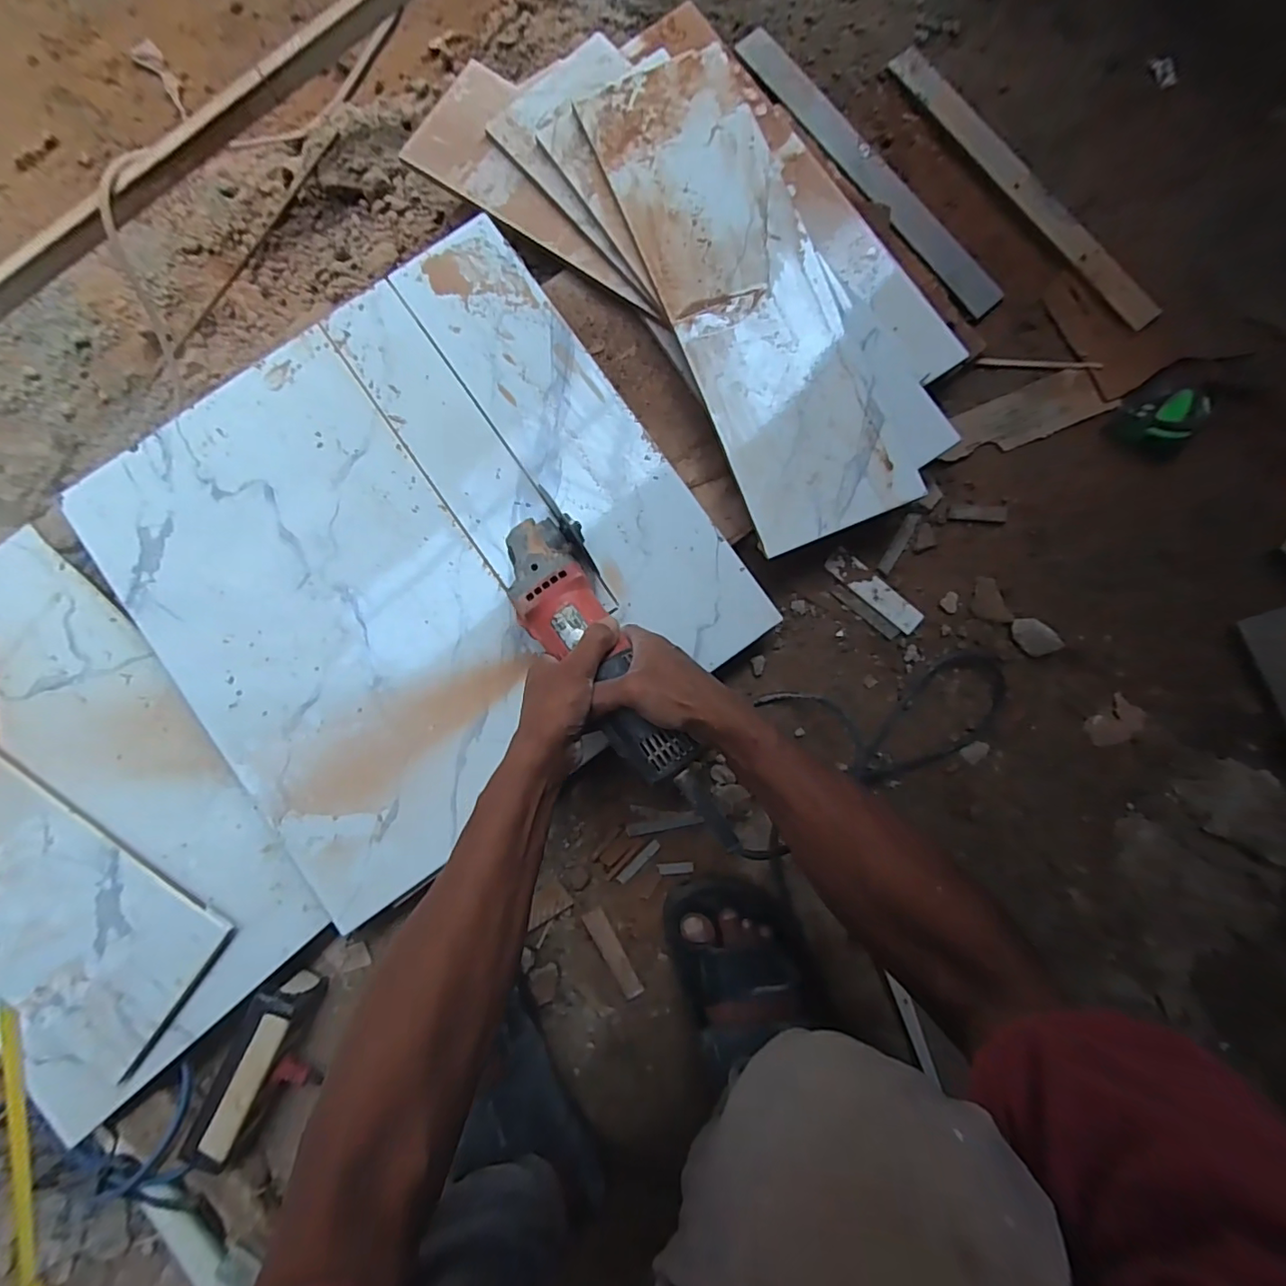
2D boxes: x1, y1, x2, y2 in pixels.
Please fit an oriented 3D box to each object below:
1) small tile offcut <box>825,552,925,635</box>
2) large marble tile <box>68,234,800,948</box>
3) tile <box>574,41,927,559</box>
[{"bbox_3d":[0.235,-0.053,0.557,0.107,0.004,0.027,41,88,5],"label":"small tile offcut"},{"bbox_3d":[-0.215,-0.078,0.522,0.485,0.006,0.483,-36,86,-2],"label":"large marble tile"},{"bbox_3d":[0.099,-0.334,0.524,0.154,0.015,0.489,-22,85,0],"label":"tile"}]

